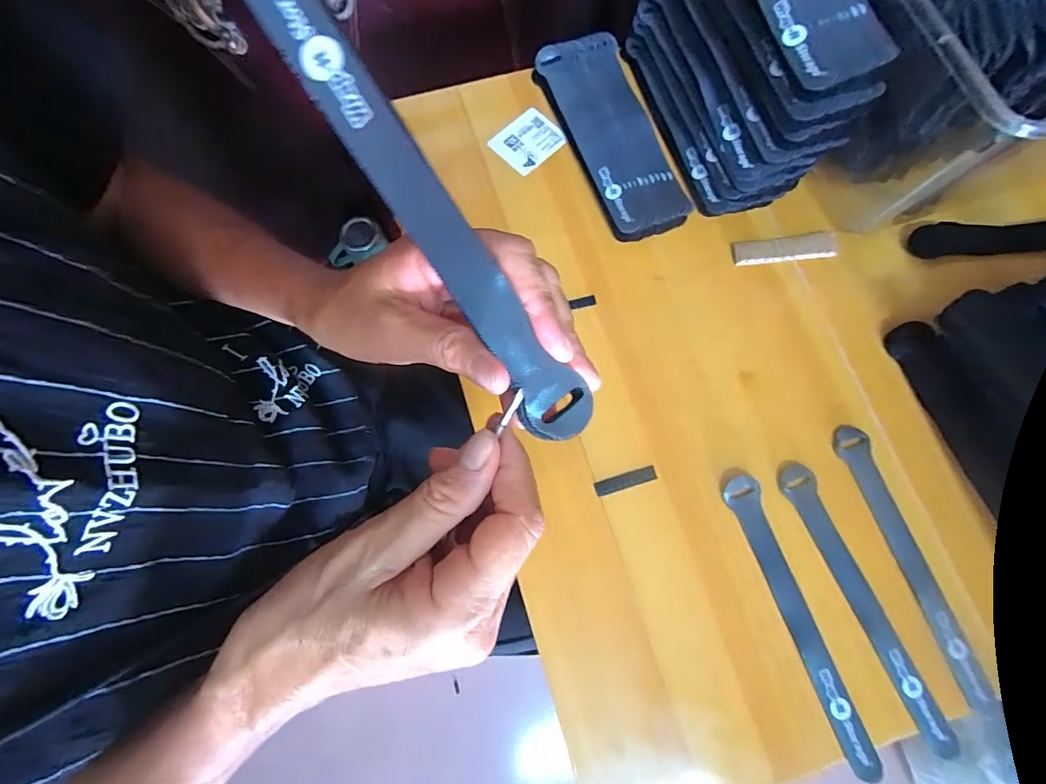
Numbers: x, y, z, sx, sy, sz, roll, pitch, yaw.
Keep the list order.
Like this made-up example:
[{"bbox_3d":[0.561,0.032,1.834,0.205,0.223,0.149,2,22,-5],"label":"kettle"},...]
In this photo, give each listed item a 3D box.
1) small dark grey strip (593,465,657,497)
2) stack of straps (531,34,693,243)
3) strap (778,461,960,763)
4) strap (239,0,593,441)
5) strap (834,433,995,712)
[{"bbox_3d":[0.077,0.066,0.330,0.047,0.004,0.010,-16,78,-5],"label":"small dark grey strip"},{"bbox_3d":[0.078,-0.225,0.391,0.076,0.017,0.198,-19,78,-6],"label":"stack of straps"},{"bbox_3d":[0.238,0.144,0.311,0.024,0.013,0.198,-23,78,-7],"label":"strap"},{"bbox_3d":[-0.036,-0.065,0.158,0.024,0.009,0.197,-36,100,-8],"label":"strap"},{"bbox_3d":[0.273,0.118,0.319,0.025,0.004,0.192,-15,75,-1],"label":"strap"}]

